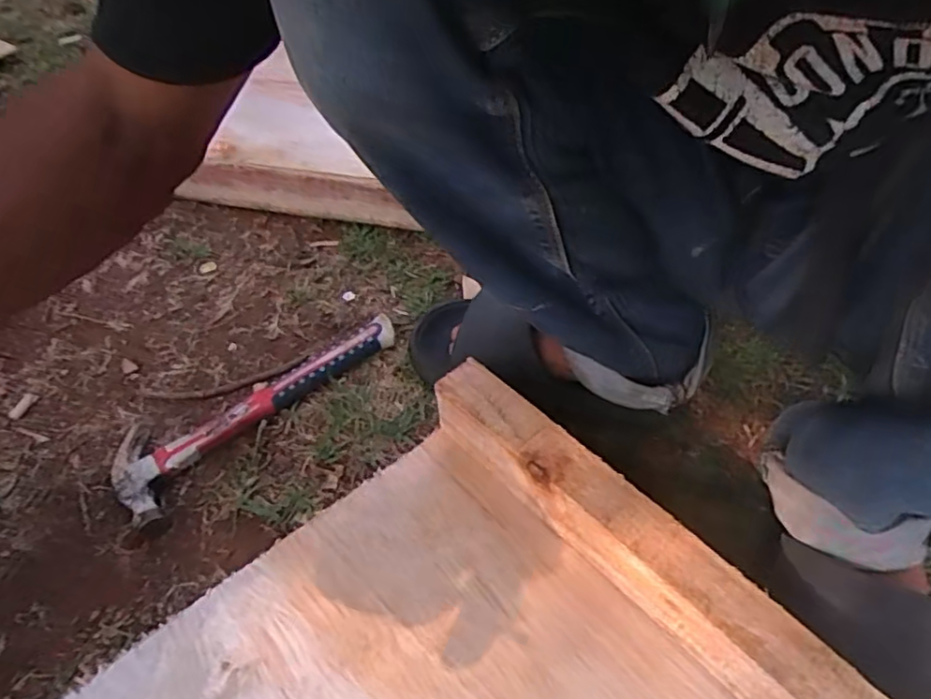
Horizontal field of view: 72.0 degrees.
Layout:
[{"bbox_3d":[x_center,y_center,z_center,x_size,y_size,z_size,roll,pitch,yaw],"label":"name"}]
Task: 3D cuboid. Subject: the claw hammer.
[{"bbox_3d":[-0.187,0.042,0.585,0.267,0.024,0.084,-38,57,-23],"label":"claw hammer"}]

